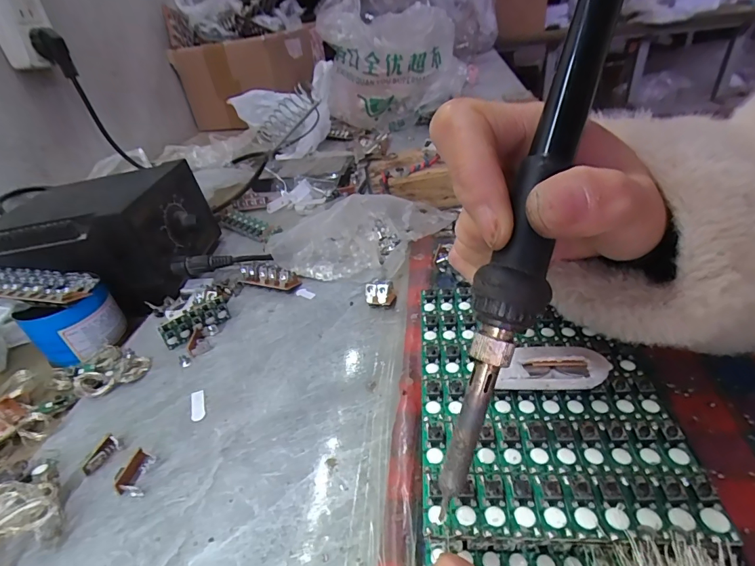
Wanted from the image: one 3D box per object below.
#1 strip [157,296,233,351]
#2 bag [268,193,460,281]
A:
[{"bbox_3d":[-0.129,0.028,0.299,0.046,0.023,0.008,-28,41,-27],"label":"strip"},{"bbox_3d":[-0.017,-0.043,0.353,0.153,0.051,0.072,0,36,10],"label":"bag"}]

